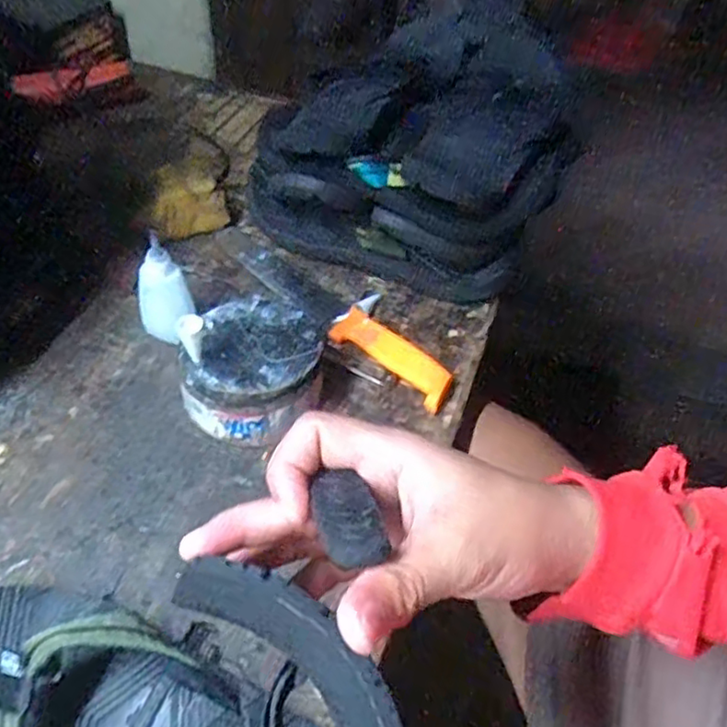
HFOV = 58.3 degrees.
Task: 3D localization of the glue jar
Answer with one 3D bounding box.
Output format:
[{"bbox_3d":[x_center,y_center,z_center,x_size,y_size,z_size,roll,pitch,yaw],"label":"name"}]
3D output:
[{"bbox_3d":[-0.078,0.003,0.482,0.091,0.066,0.098,2,49,-2],"label":"glue jar"}]

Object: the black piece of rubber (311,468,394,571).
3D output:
[{"bbox_3d":[-0.006,0.056,0.243,0.024,0.005,0.050,-6,25,-9],"label":"black piece of rubber"}]

